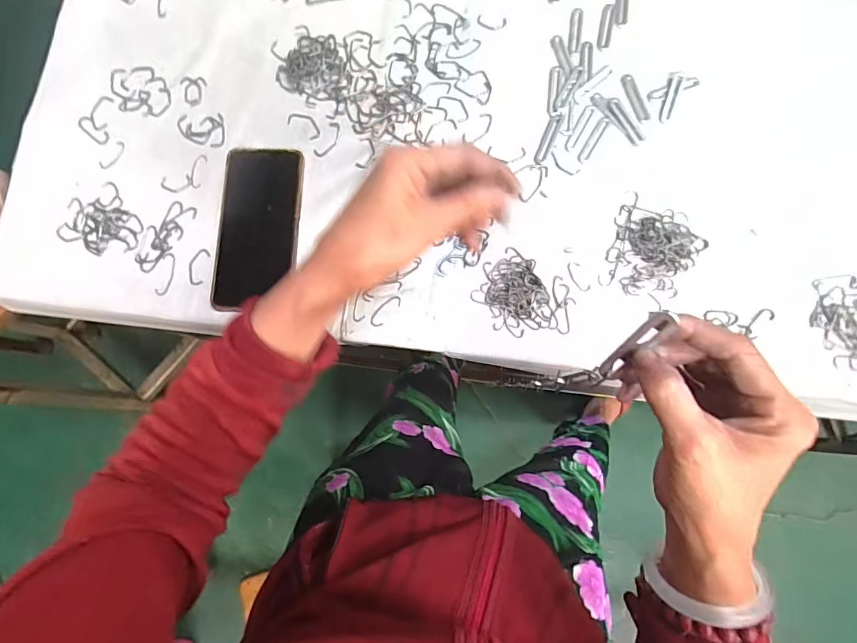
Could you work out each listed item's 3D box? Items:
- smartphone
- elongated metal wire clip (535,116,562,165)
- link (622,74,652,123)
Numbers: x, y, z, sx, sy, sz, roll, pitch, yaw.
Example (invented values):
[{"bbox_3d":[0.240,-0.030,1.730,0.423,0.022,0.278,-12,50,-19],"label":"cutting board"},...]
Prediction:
[{"bbox_3d":[-0.168,-0.094,0.454,0.078,0.012,0.164,2,80,1],"label":"smartphone"},{"bbox_3d":[0.125,-0.189,0.475,0.012,0.004,0.058,23,81,5],"label":"elongated metal wire clip"},{"bbox_3d":[0.221,-0.240,0.488,0.014,0.004,0.055,-22,81,-3],"label":"link"}]

